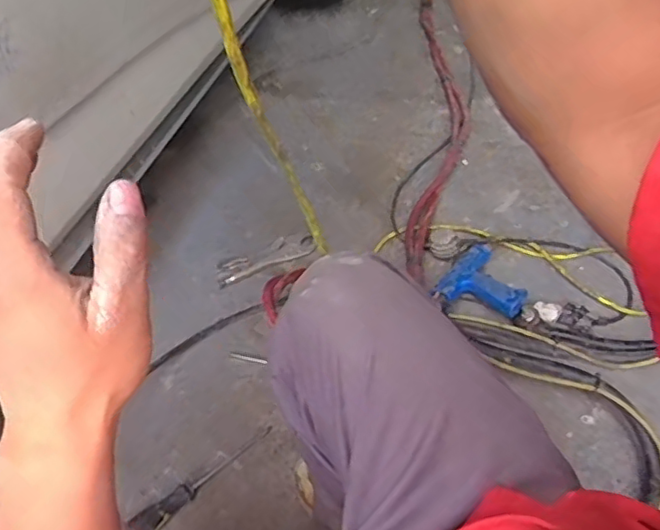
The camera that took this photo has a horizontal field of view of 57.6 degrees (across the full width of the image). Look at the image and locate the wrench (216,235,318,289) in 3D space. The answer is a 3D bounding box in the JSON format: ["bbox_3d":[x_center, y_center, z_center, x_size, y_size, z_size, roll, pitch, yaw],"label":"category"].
[{"bbox_3d":[-0.123,-0.015,1.158,0.200,0.015,0.055,-21,58,-18],"label":"wrench"}]

